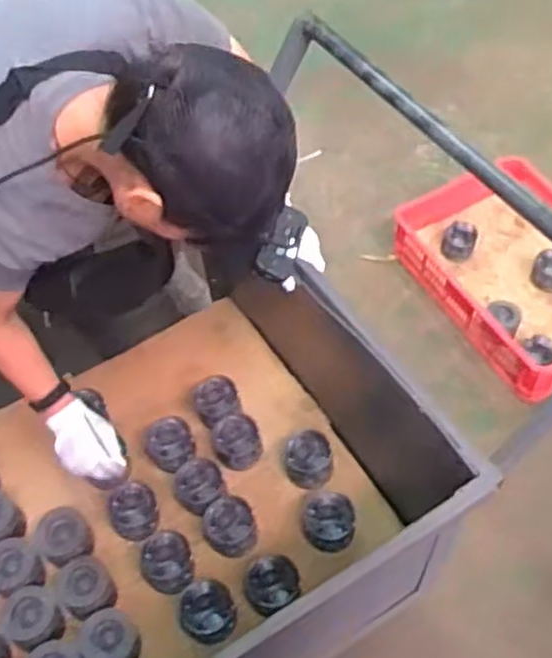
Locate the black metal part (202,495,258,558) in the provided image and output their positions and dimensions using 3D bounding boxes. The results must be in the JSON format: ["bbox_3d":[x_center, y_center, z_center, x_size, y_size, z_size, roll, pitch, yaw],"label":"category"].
[{"bbox_3d":[-0.082,0.348,1.319,0.089,0.048,0.095,-2,54,3],"label":"black metal part"}]

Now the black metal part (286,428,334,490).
[{"bbox_3d":[0.062,0.246,1.390,0.085,0.051,0.102,1,55,5],"label":"black metal part"}]

